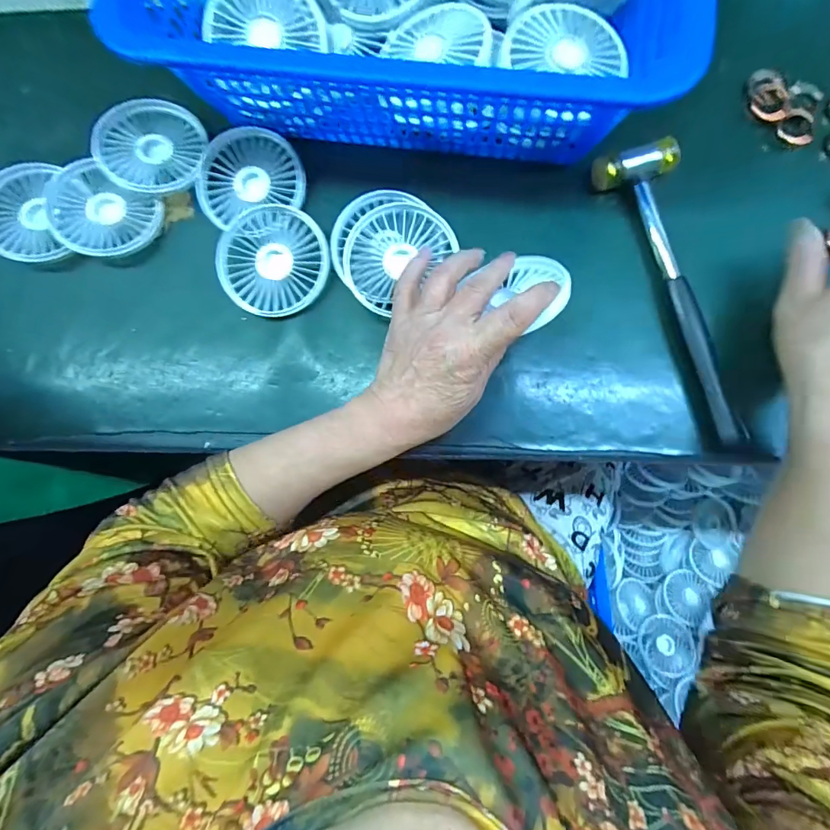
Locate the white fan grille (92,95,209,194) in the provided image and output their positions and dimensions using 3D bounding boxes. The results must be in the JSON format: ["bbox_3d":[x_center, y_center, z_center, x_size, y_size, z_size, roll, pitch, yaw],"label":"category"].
[{"bbox_3d":[-0.228,-0.236,0.379,0.085,0.021,0.088,0,86,5],"label":"white fan grille"}]

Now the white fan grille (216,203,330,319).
[{"bbox_3d":[-0.117,-0.127,0.366,0.086,0.015,0.092,0,86,5],"label":"white fan grille"}]

